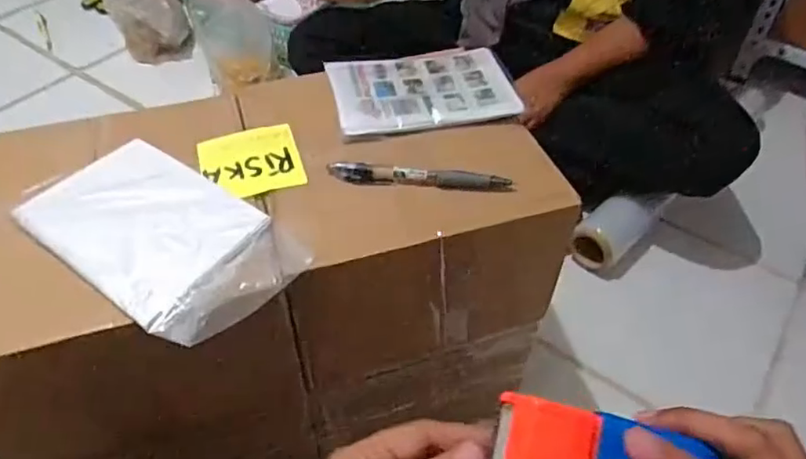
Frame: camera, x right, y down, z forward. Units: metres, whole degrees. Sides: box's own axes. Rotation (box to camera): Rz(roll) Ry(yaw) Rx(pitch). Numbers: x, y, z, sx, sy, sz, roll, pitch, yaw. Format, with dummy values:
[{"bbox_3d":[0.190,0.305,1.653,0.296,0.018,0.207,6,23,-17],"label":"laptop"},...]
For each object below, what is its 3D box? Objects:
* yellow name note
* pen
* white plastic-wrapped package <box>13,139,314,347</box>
[{"bbox_3d":[-0.118,-0.054,0.467,0.074,0.007,0.076,-13,49,-14],"label":"yellow name note"},{"bbox_3d":[0.013,-0.039,0.449,0.136,0.012,0.014,5,47,3],"label":"pen"},{"bbox_3d":[-0.168,-0.003,0.410,0.194,0.028,0.109,30,53,23],"label":"white plastic-wrapped package"}]

